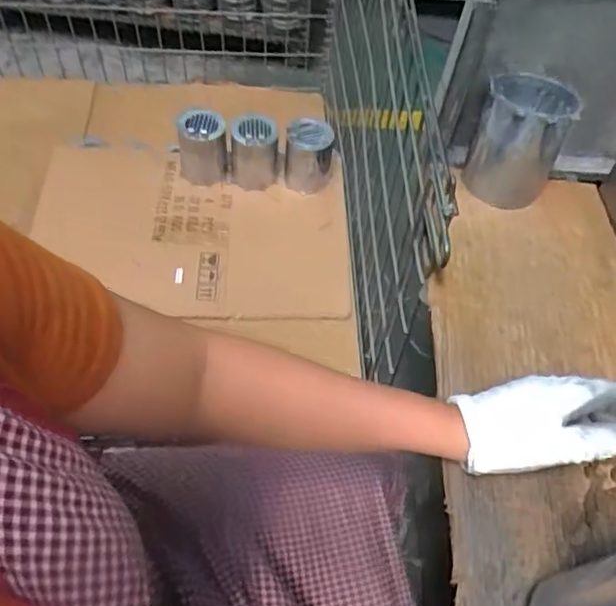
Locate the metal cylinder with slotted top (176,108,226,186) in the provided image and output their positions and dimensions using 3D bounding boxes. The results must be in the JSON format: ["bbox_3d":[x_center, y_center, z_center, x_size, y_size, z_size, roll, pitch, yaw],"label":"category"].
[{"bbox_3d":[-0.202,-0.299,1.160,0.091,0.113,0.089,-2,57,-5],"label":"metal cylinder with slotted top"}]

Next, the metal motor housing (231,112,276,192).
[{"bbox_3d":[-0.103,-0.290,1.165,0.093,0.128,0.077,3,57,-1],"label":"metal motor housing"}]

